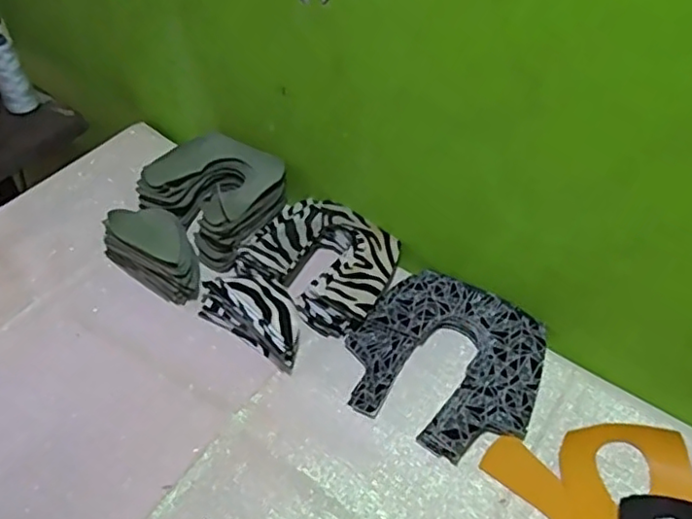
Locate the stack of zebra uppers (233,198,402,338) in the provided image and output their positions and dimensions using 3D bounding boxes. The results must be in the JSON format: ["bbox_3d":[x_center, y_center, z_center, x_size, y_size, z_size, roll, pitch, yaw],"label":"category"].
[{"bbox_3d":[-0.025,0.000,0.732,0.165,0.039,0.136,32,57,23],"label":"stack of zebra uppers"}]

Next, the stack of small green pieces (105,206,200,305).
[{"bbox_3d":[-0.215,-0.011,0.714,0.071,0.070,0.121,-34,58,-27],"label":"stack of small green pieces"}]

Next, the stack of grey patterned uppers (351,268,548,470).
[{"bbox_3d":[0.104,0.103,0.660,0.190,0.028,0.182,27,54,19],"label":"stack of grey patterned uppers"}]

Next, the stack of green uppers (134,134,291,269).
[{"bbox_3d":[-0.161,-0.083,0.781,0.159,0.054,0.147,28,55,20],"label":"stack of green uppers"}]

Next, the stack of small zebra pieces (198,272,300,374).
[{"bbox_3d":[-0.094,0.054,0.681,0.132,0.054,0.066,30,54,22],"label":"stack of small zebra pieces"}]

